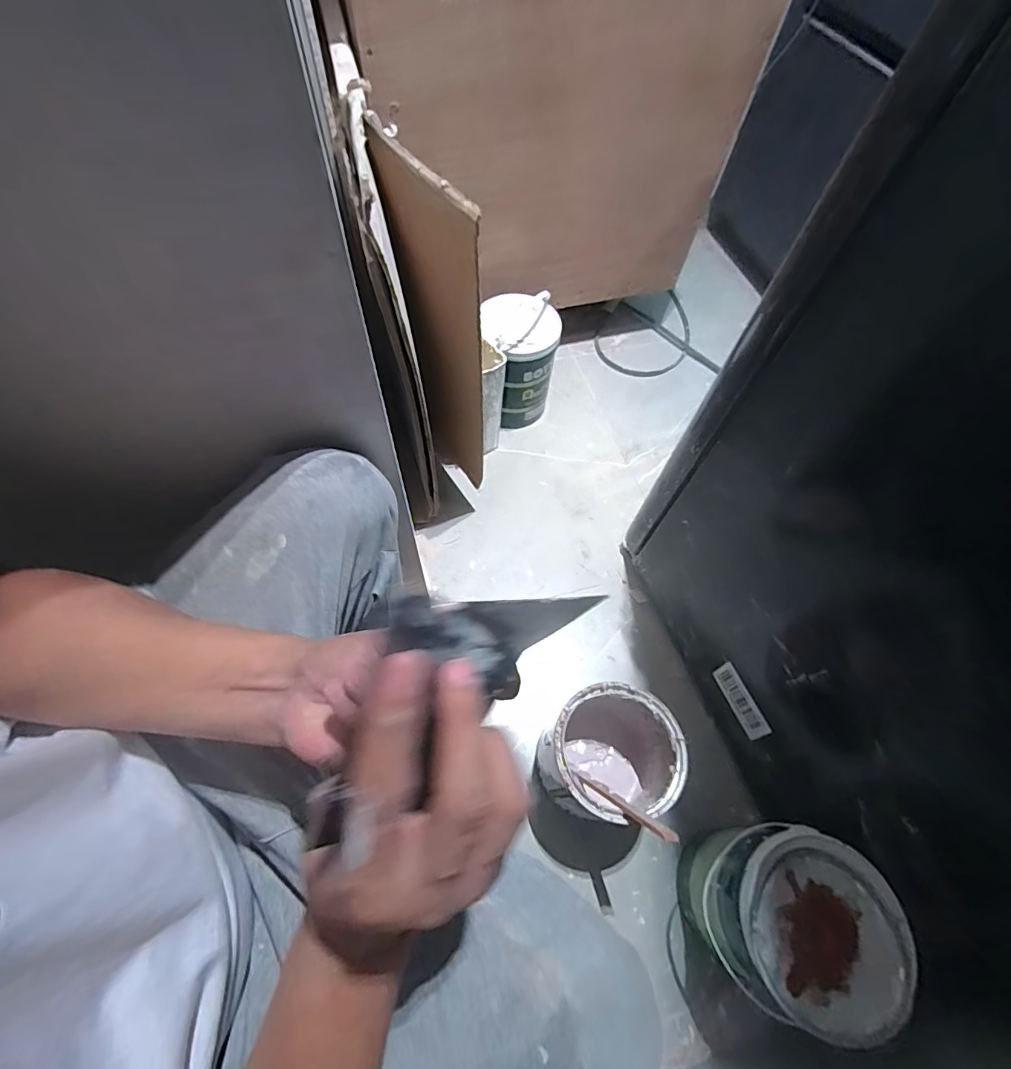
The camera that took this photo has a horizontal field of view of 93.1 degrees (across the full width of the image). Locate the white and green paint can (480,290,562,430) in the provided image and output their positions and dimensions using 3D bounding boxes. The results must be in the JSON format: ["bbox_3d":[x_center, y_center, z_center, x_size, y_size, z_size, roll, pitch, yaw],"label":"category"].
[{"bbox_3d":[0.032,-0.352,0.995,0.139,0.212,0.159,-7,63,-7],"label":"white and green paint can"}]

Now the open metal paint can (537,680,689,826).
[{"bbox_3d":[0.139,0.310,0.670,0.164,0.198,0.152,2,62,-3],"label":"open metal paint can"}]

